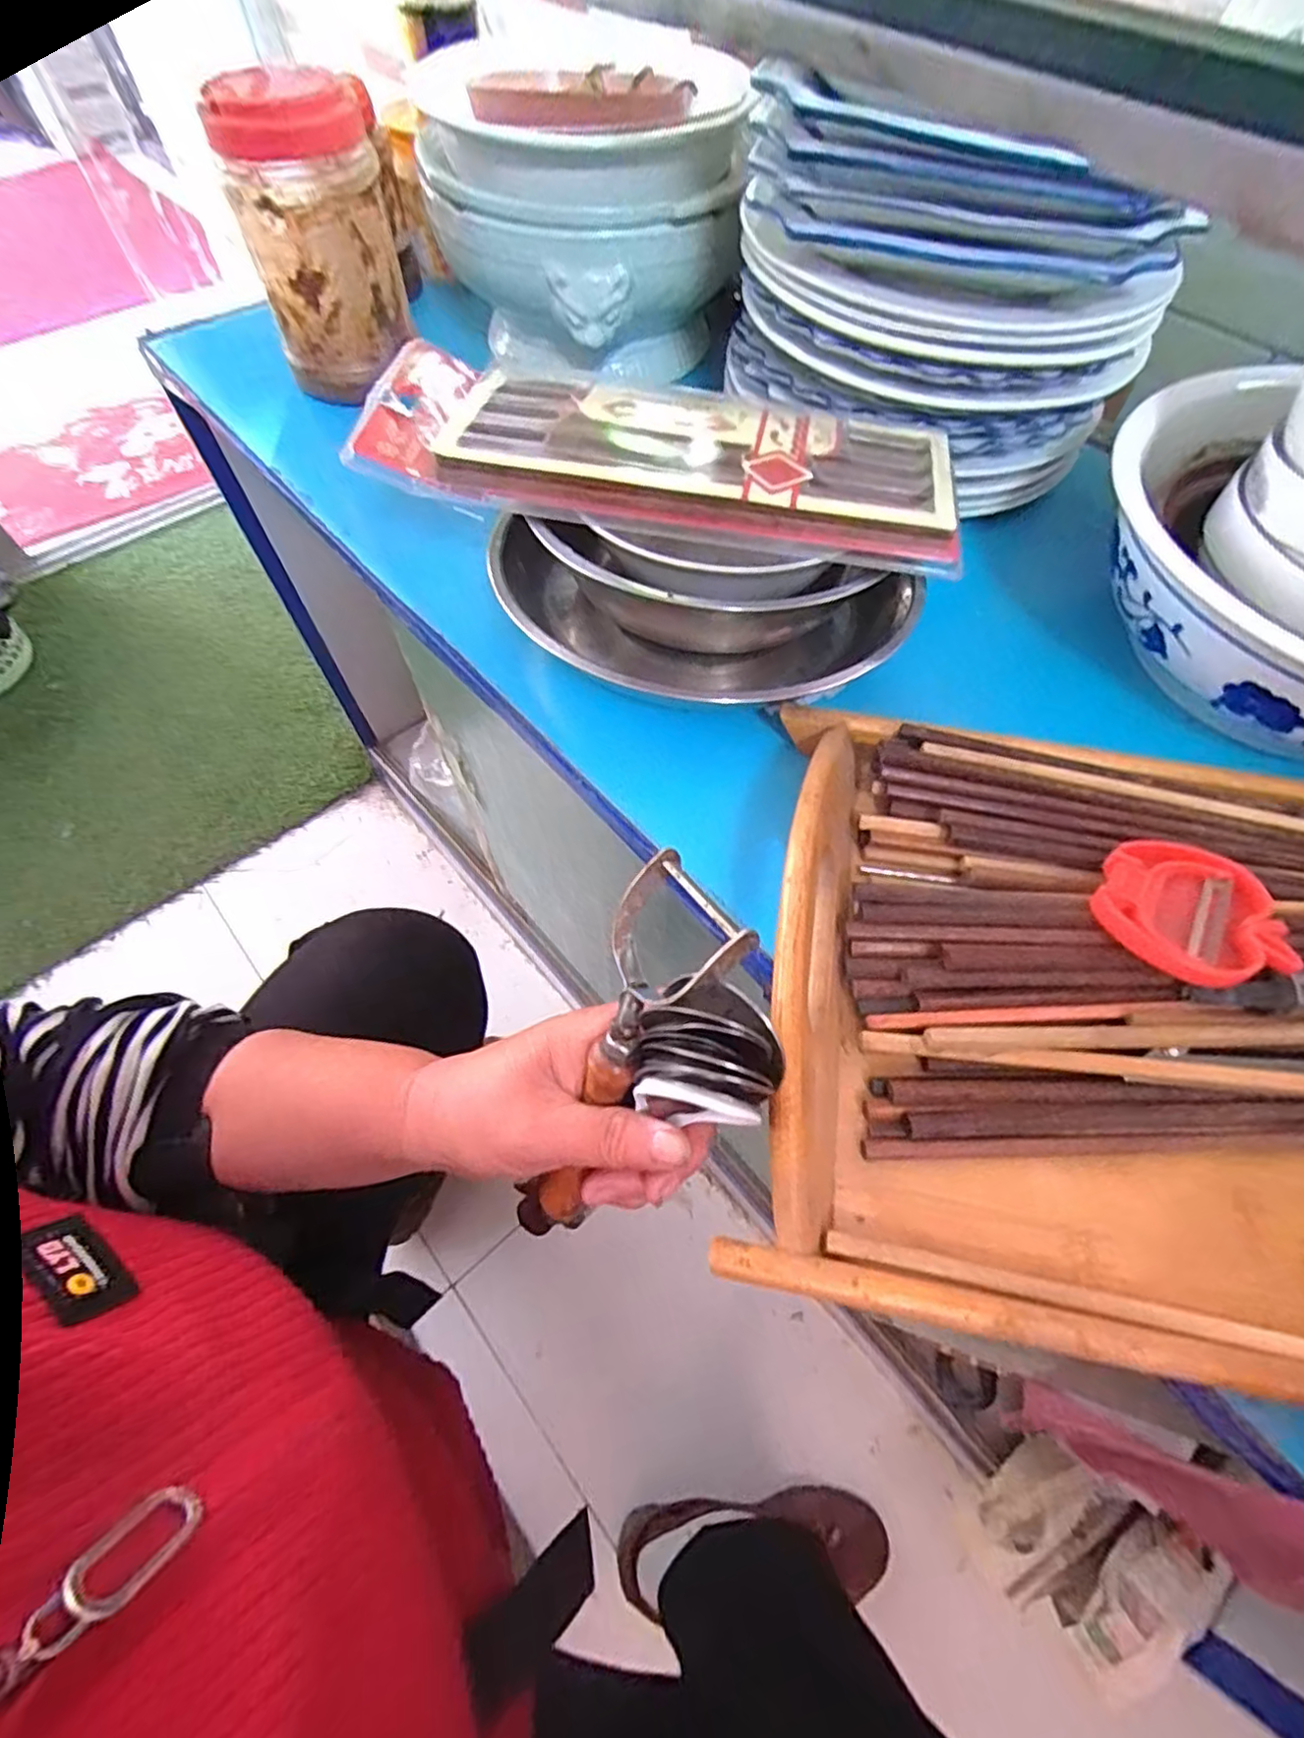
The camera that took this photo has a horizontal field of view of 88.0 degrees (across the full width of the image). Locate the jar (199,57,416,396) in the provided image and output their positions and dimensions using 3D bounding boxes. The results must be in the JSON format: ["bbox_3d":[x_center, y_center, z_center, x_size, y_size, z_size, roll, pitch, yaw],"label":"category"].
[{"bbox_3d":[-0.209,-0.394,0.435,0.092,0.143,0.101,-19,63,-11],"label":"jar"}]

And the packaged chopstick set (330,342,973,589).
[{"bbox_3d":[0.000,-0.217,0.344,0.304,0.020,0.115,13,62,6],"label":"packaged chopstick set"}]

